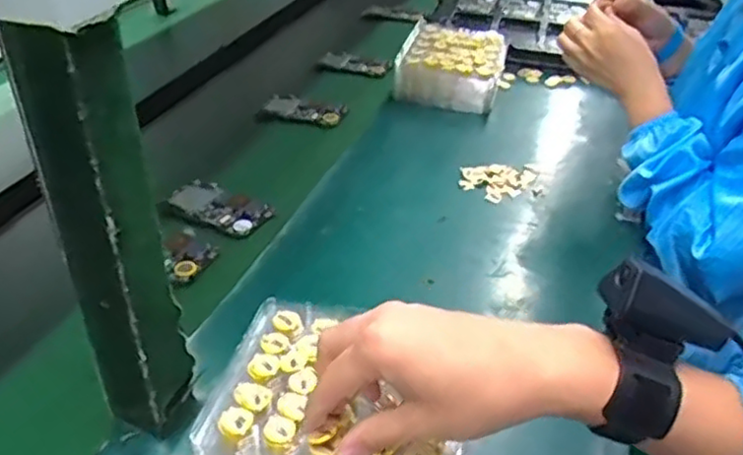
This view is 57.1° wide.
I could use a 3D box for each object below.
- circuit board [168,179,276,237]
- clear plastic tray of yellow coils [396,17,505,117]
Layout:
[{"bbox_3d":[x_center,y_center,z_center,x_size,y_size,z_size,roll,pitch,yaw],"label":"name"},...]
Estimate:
[{"bbox_3d":[-0.178,-0.026,0.780,0.132,0.011,0.064,22,40,29],"label":"circuit board"},{"bbox_3d":[0.126,-0.248,1.054,0.155,0.073,0.165,9,35,14],"label":"clear plastic tray of yellow coils"}]

